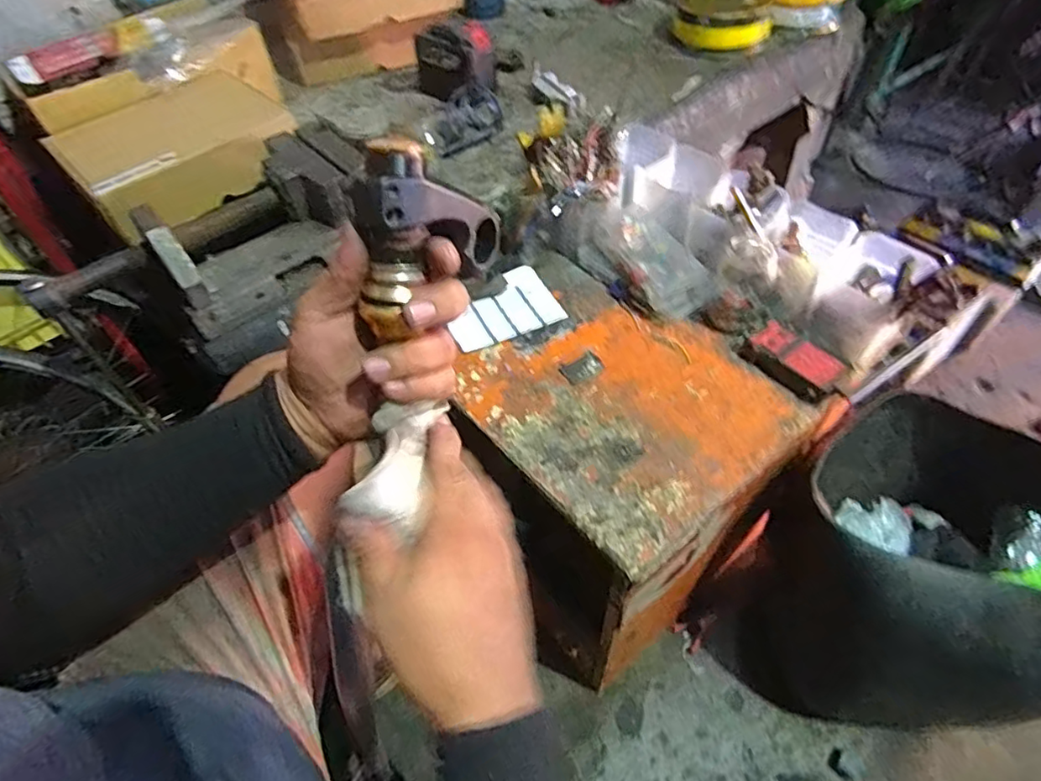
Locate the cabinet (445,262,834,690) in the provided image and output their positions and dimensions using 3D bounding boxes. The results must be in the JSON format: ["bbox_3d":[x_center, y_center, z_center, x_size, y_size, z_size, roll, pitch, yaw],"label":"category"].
[{"bbox_3d":[0.089,0.125,0.839,0.331,0.440,0.381,-35,58,-22],"label":"cabinet"}]

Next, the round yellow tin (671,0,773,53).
[{"bbox_3d":[0.353,-0.654,1.033,0.164,0.058,0.162,7,53,9],"label":"round yellow tin"}]

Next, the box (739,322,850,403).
[{"bbox_3d":[0.302,-0.032,0.655,0.060,0.027,0.102,-33,58,-20],"label":"box"}]

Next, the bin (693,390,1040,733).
[{"bbox_3d":[0.526,0.260,0.788,0.407,0.393,0.374,-31,57,-19],"label":"bin"}]

